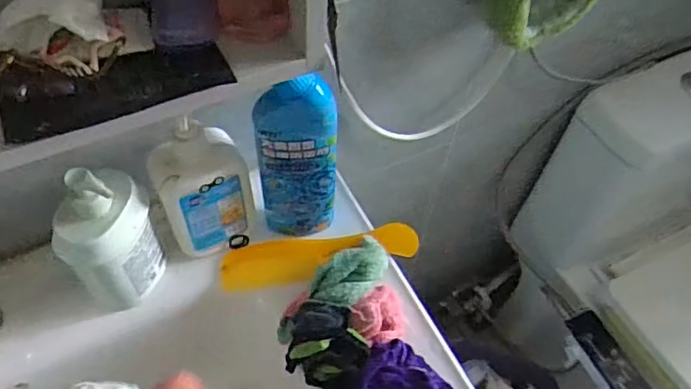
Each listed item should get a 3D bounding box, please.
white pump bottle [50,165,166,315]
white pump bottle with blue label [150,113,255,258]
[{"bbox_3d":[-0.211,0.044,0.528,0.052,0.186,0.078,21,56,11],"label":"white pump bottle"},{"bbox_3d":[-0.136,0.000,0.560,0.087,0.158,0.051,-25,60,-19],"label":"white pump bottle with blue label"}]

